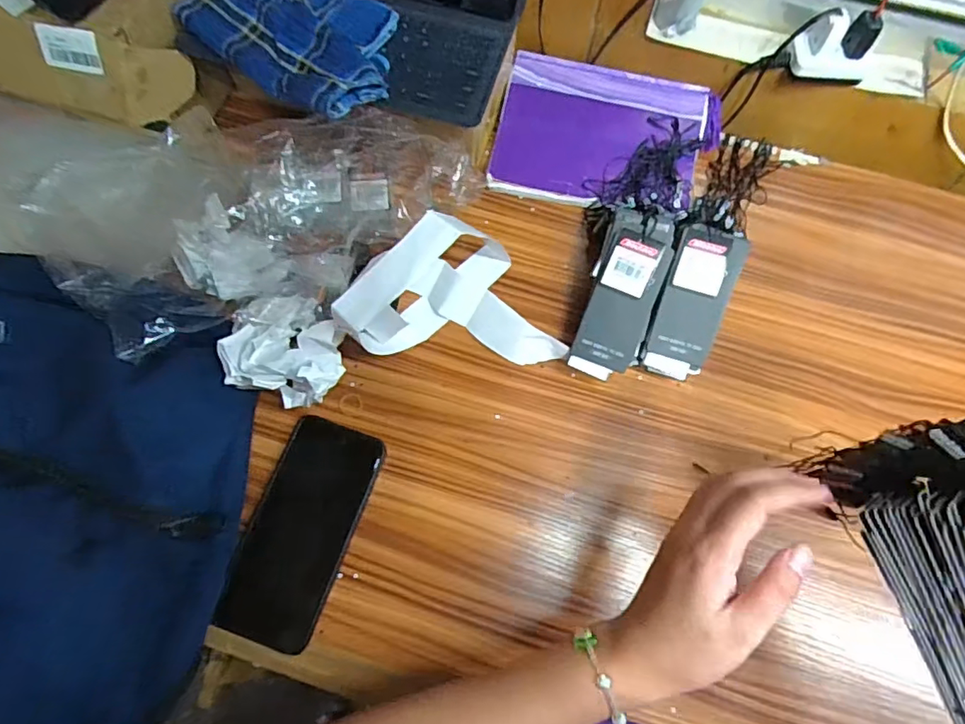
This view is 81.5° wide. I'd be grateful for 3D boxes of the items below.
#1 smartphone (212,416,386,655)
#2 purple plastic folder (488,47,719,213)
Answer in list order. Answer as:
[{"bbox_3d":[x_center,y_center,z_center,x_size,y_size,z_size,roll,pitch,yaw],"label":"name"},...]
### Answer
[{"bbox_3d":[-0.140,0.131,0.440,0.076,0.011,0.166,24,72,-13],"label":"smartphone"},{"bbox_3d":[0.125,-0.227,0.567,0.214,0.031,0.149,10,72,3],"label":"purple plastic folder"}]

